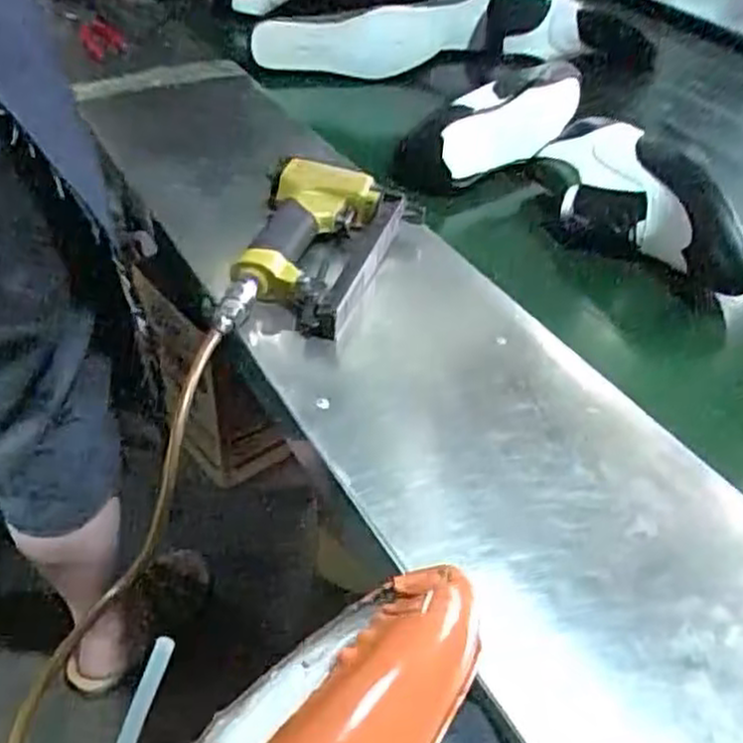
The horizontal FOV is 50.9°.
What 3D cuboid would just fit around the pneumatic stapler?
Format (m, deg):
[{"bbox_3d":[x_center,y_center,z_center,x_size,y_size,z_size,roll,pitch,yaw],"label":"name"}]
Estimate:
[{"bbox_3d":[-0.043,-0.102,0.660,0.124,0.056,0.218,6,40,5],"label":"pneumatic stapler"}]

